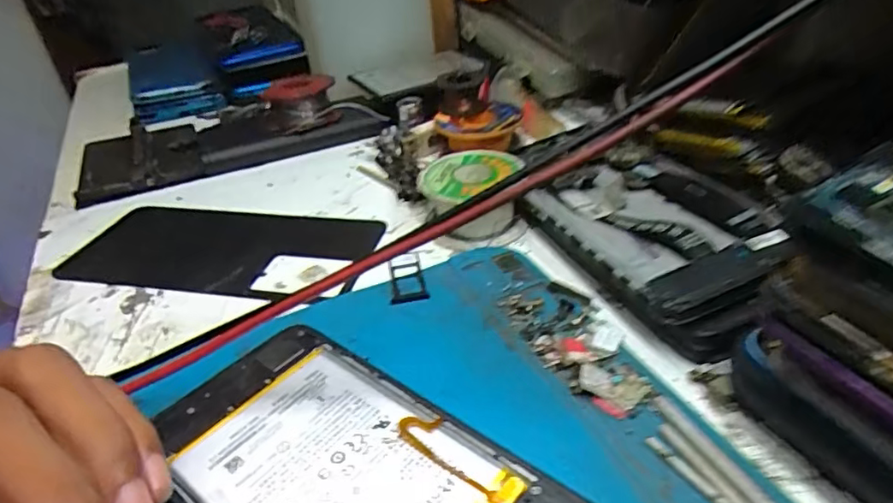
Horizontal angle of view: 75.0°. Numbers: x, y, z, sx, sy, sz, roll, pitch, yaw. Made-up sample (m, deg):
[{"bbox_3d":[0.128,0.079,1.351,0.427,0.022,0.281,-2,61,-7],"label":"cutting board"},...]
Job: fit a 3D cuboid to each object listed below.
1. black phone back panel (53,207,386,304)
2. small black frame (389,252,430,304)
[{"bbox_3d":[-0.119,-0.003,0.304,0.167,0.005,0.078,4,37,16],"label":"black phone back panel"},{"bbox_3d":[-0.018,0.012,0.265,0.016,0.004,0.033,-10,35,-3],"label":"small black frame"}]

